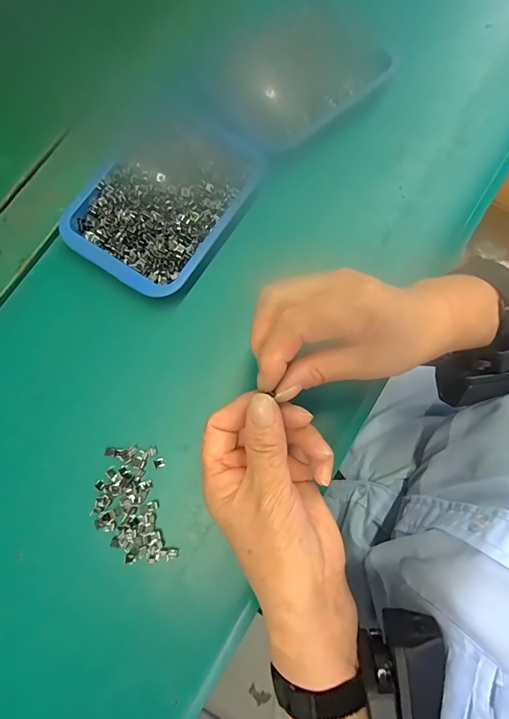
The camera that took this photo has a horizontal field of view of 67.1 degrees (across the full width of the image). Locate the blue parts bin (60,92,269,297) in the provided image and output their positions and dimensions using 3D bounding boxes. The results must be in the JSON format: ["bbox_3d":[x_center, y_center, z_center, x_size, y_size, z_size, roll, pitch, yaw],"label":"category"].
[{"bbox_3d":[-0.072,-0.137,0.317,0.114,0.032,0.160,34,81,7],"label":"blue parts bin"}]

